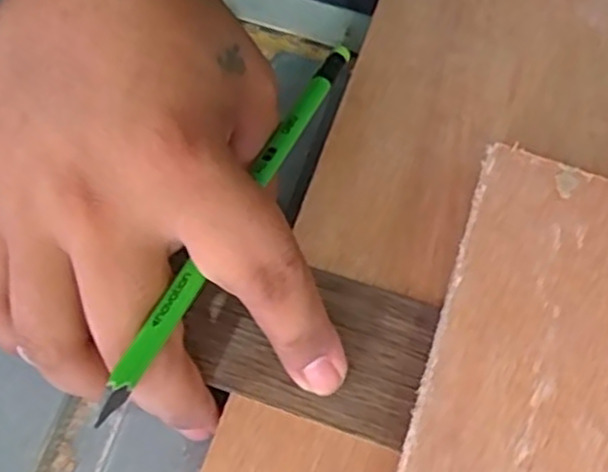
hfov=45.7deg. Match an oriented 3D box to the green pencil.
[{"bbox_3d":[-0.018,-0.011,0.217,0.008,0.004,0.148,26,58,8],"label":"green pencil"}]

